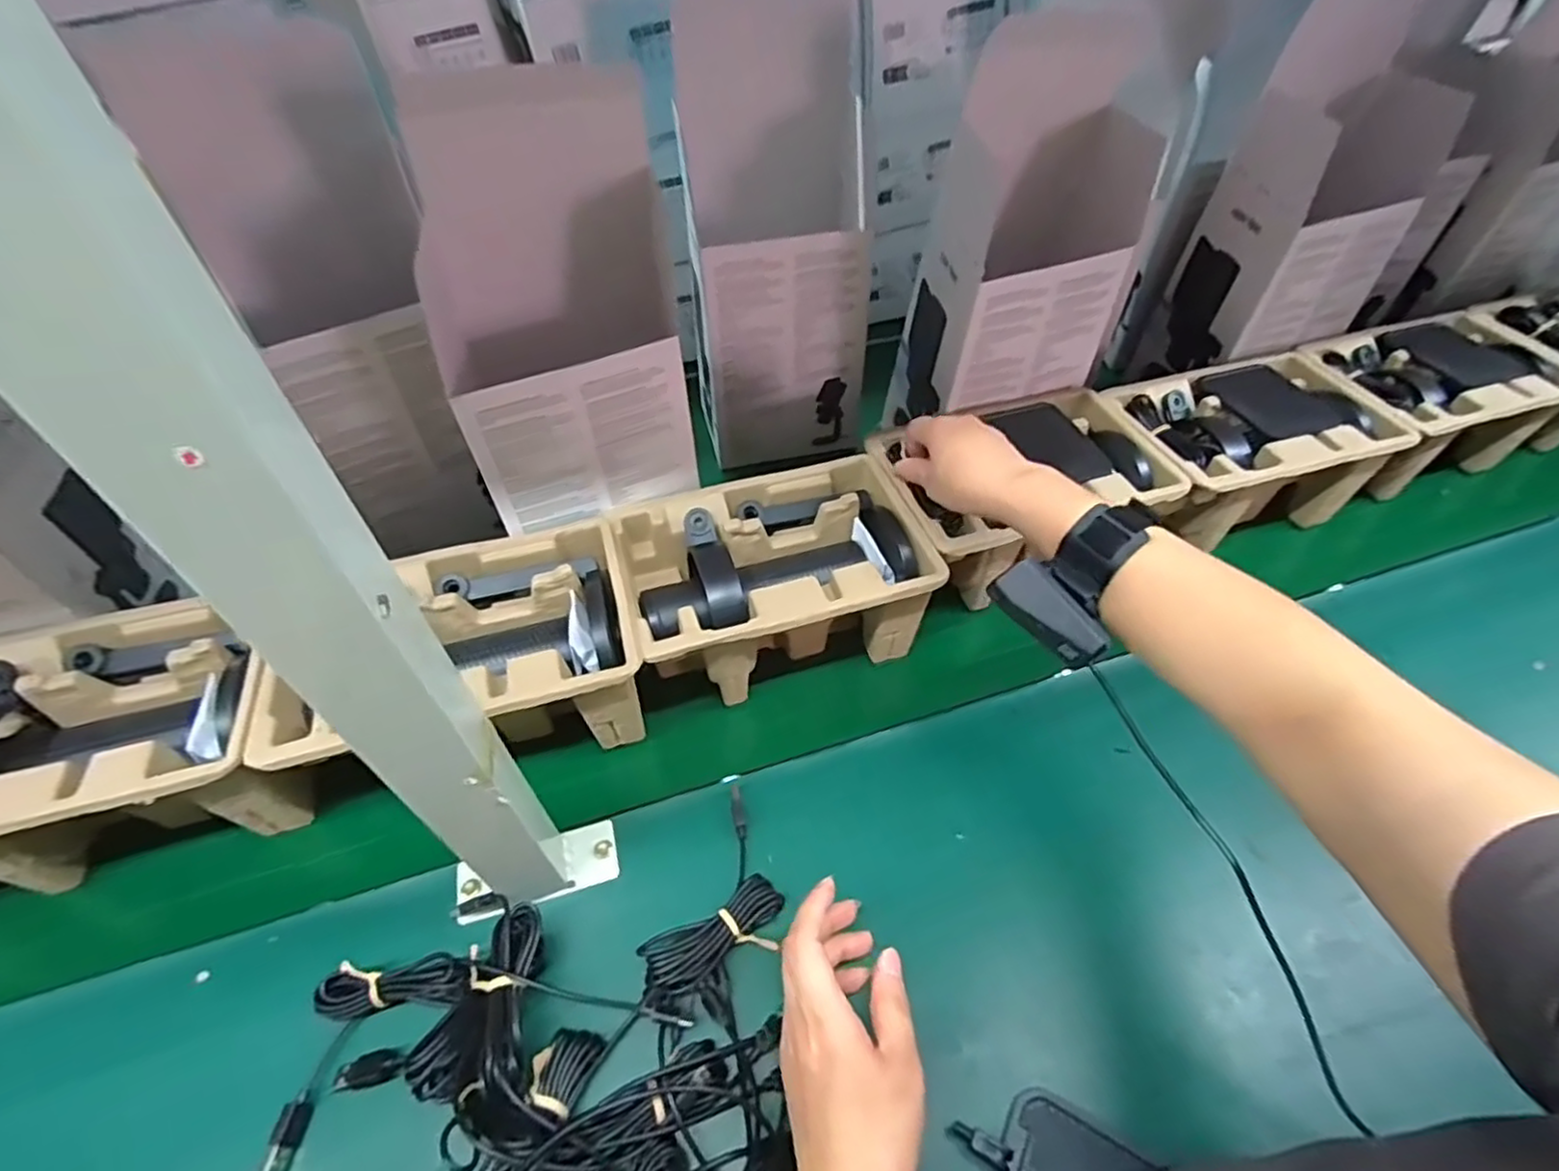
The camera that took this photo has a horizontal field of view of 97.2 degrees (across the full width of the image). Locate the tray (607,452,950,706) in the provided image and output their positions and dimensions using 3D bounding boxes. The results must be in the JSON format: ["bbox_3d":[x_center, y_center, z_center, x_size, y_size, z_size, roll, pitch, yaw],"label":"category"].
[{"bbox_3d":[-0.002,0.002,0.540,0.220,0.105,0.147,-15,47,-10],"label":"tray"}]

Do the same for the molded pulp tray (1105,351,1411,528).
[{"bbox_3d":[0.423,-0.124,0.640,0.228,0.099,0.149,-17,48,-12],"label":"molded pulp tray"}]

